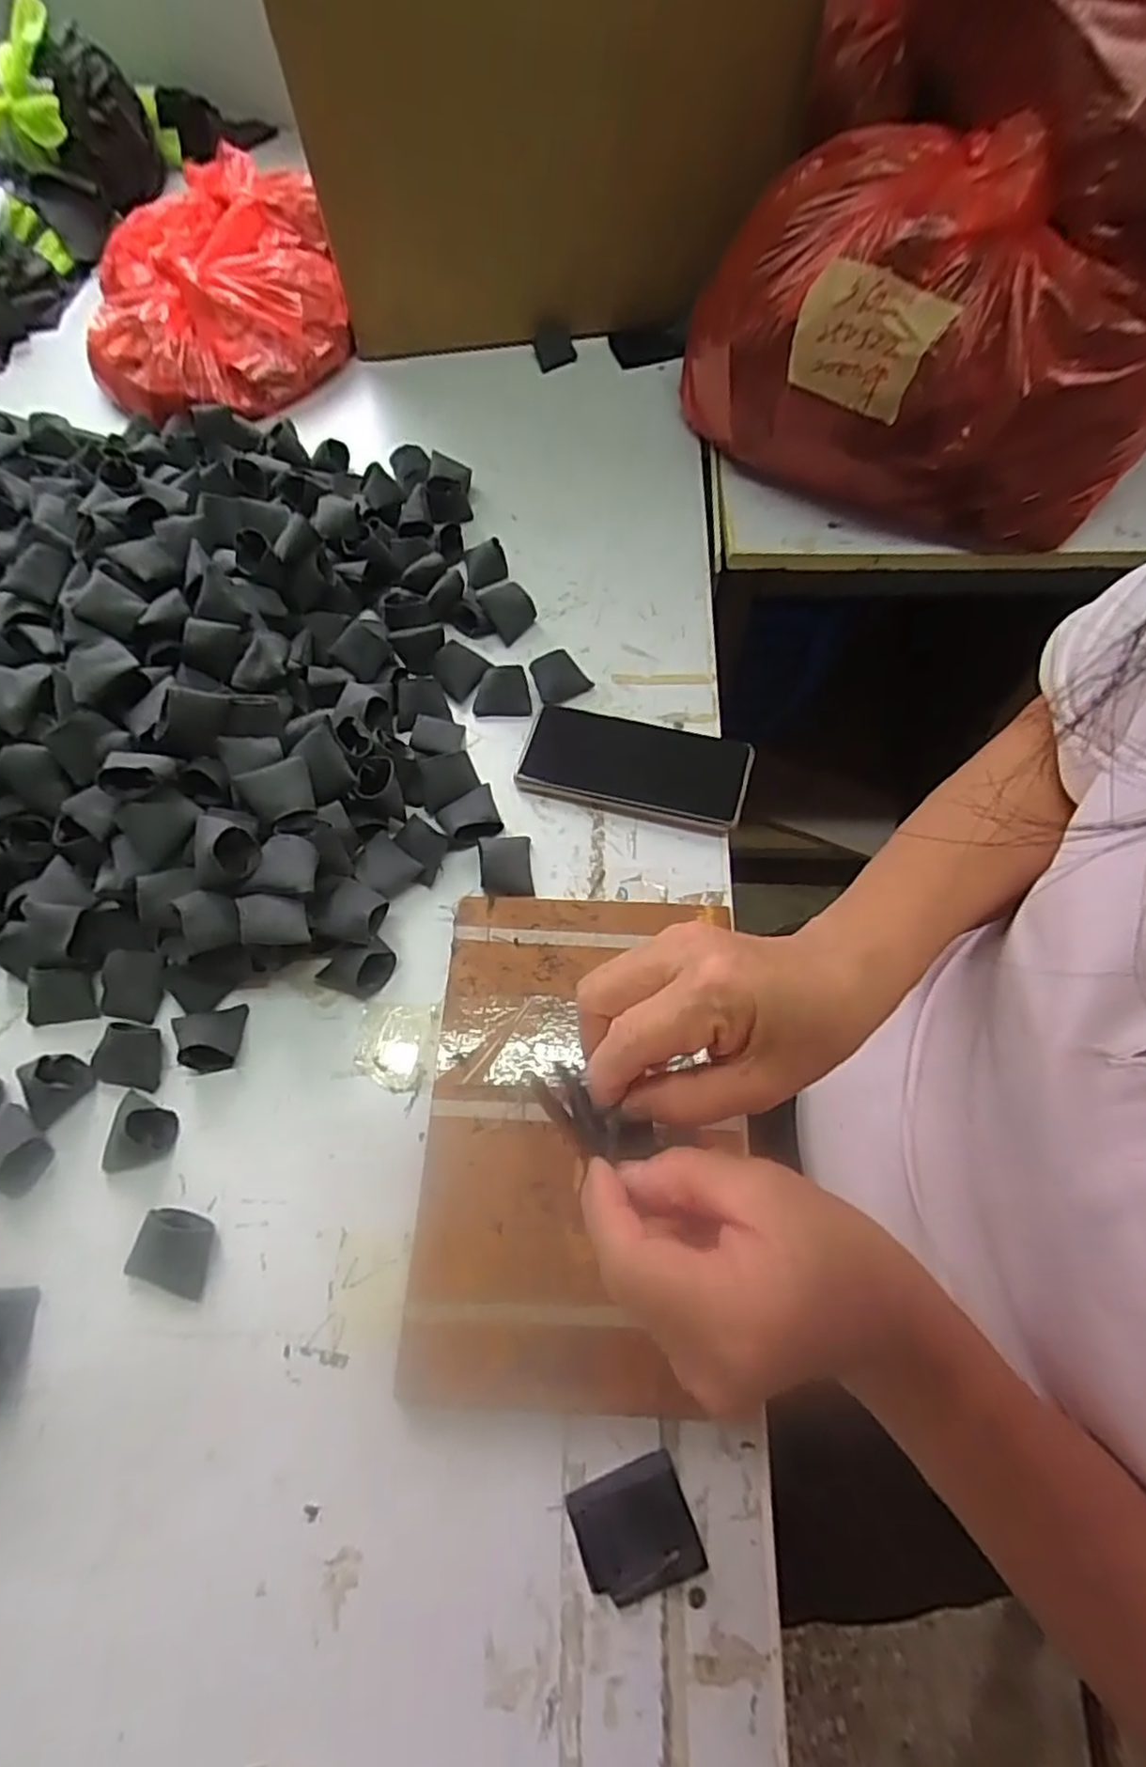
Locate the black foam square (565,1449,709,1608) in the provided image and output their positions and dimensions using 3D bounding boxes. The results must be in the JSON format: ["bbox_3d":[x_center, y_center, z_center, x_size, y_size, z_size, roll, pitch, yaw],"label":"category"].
[{"bbox_3d":[0.029,0.304,0.331,0.053,0.007,0.048,-20,67,-8],"label":"black foam square"}]

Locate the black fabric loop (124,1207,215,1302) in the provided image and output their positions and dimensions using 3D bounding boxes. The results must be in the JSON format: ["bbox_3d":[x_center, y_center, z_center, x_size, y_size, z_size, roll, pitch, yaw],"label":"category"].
[{"bbox_3d":[-0.214,0.198,0.382,0.040,0.015,0.035,17,67,8],"label":"black fabric loop"}]

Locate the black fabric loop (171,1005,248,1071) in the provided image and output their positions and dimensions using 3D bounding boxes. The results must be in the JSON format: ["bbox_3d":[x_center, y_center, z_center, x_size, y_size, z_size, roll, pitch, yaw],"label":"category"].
[{"bbox_3d":[-0.222,0.092,0.426,0.039,0.027,0.036,-11,66,-5],"label":"black fabric loop"}]

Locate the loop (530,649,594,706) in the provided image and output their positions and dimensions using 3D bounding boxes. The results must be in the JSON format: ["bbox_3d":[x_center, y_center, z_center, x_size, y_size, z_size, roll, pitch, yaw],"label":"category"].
[{"bbox_3d":[-0.010,-0.160,0.546,0.040,0.022,0.033,-31,69,-13],"label":"loop"}]

